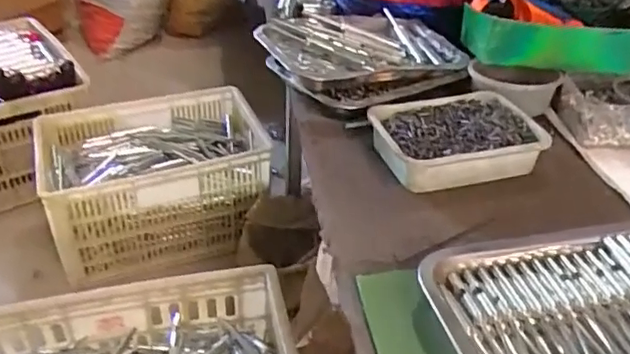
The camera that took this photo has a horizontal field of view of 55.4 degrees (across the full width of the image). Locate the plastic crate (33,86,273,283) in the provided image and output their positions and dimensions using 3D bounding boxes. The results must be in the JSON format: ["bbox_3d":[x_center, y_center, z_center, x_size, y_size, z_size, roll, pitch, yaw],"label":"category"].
[{"bbox_3d":[-0.353,0.009,1.363,0.481,0.243,0.339,-9,37,-15],"label":"plastic crate"}]

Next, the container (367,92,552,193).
[{"bbox_3d":[0.160,-0.043,0.683,0.184,0.040,0.124,-8,37,-13],"label":"container"}]

